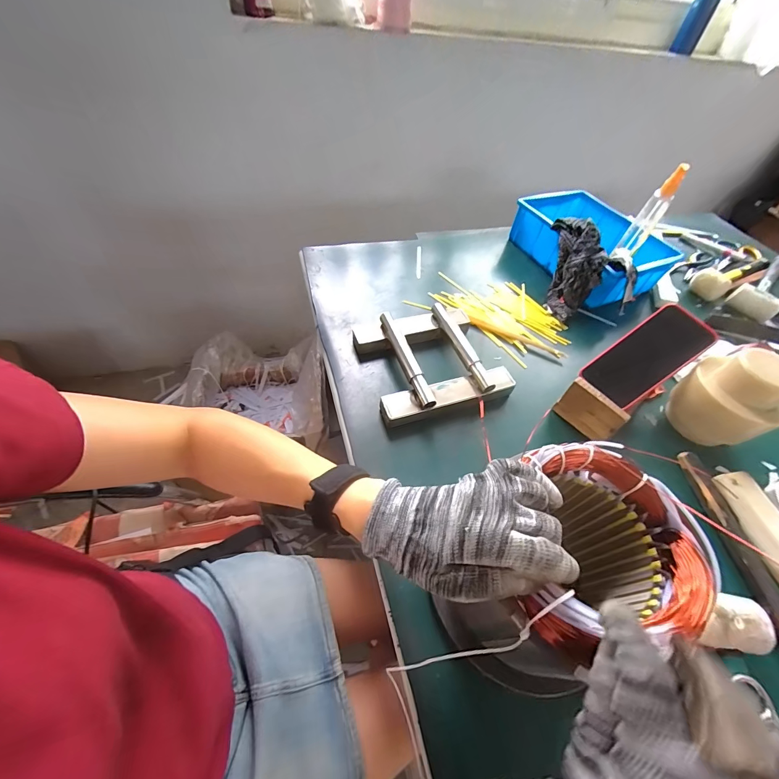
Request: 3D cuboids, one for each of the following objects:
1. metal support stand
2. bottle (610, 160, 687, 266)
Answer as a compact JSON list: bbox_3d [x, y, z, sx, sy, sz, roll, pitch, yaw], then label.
[{"bbox_3d":[0.062,-0.050,0.525,0.197,0.046,0.187,-12,55,-15],"label":"metal support stand"},{"bbox_3d":[0.468,-0.309,0.628,0.039,0.170,0.029,29,55,16],"label":"bottle"}]

